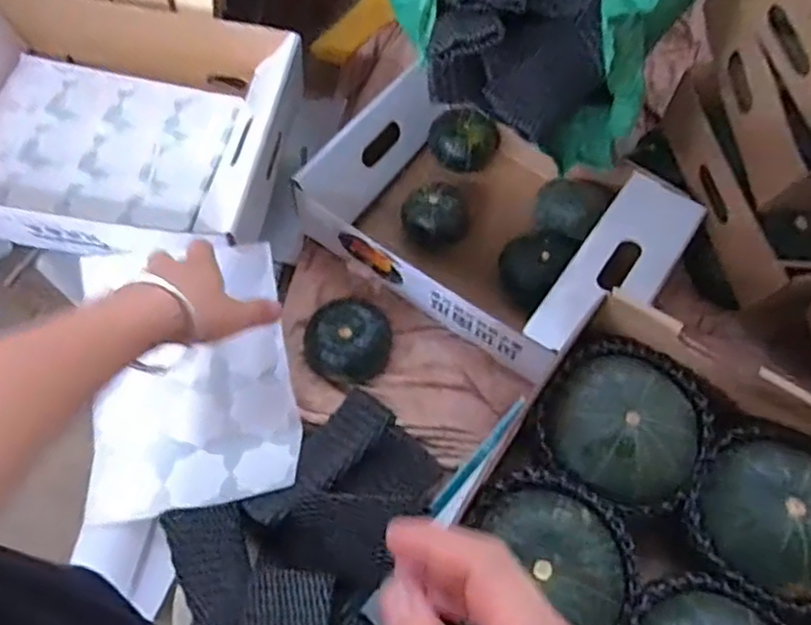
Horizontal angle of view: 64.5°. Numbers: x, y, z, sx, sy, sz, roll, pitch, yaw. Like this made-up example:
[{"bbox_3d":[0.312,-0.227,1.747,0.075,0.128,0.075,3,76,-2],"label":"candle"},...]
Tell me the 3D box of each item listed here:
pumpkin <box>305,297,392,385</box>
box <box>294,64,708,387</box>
[{"bbox_3d":[-0.061,0.026,0.672,0.083,0.052,0.085,1,64,-2],"label":"pumpkin"},{"bbox_3d":[0.103,-0.107,0.737,0.384,0.094,0.281,31,67,13],"label":"box"}]

